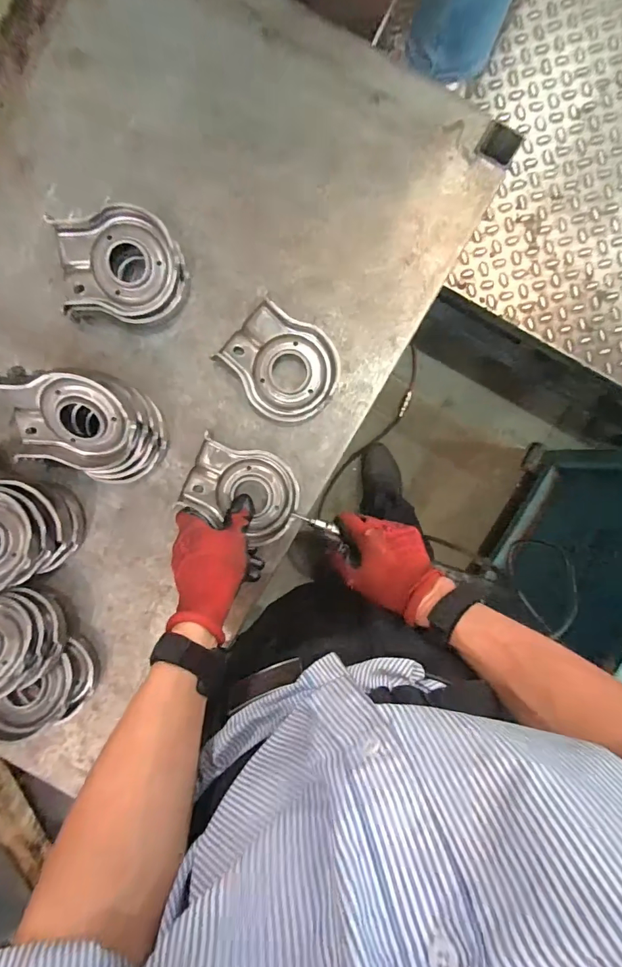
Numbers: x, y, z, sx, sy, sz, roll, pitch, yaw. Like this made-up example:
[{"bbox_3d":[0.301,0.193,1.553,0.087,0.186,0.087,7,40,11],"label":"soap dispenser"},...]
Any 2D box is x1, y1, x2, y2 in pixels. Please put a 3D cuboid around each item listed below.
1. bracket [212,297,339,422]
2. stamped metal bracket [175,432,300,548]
[{"bbox_3d":[-0.032,-0.127,0.469,0.122,0.028,0.096,39,94,-1],"label":"bracket"},{"bbox_3d":[-0.074,0.008,0.472,0.121,0.027,0.091,22,95,0],"label":"stamped metal bracket"}]

